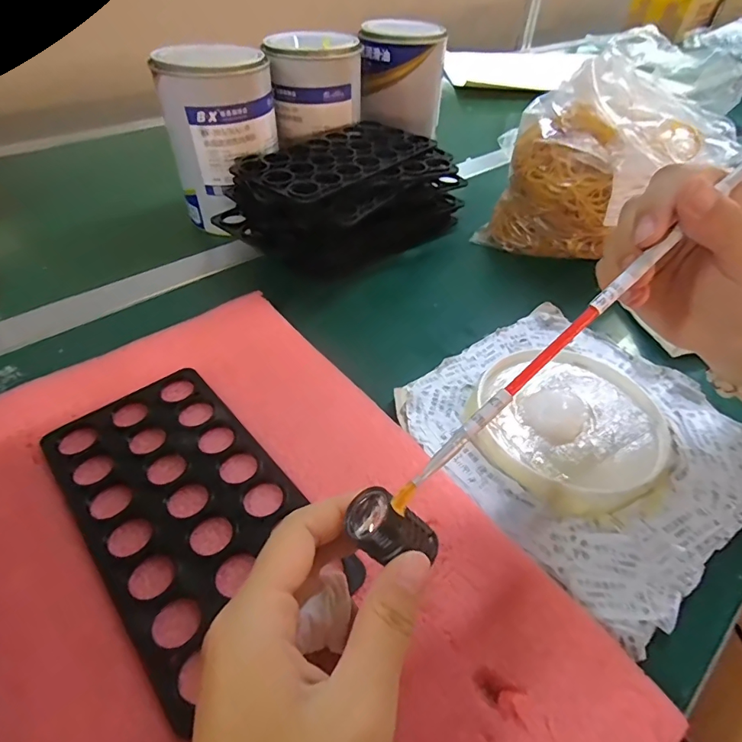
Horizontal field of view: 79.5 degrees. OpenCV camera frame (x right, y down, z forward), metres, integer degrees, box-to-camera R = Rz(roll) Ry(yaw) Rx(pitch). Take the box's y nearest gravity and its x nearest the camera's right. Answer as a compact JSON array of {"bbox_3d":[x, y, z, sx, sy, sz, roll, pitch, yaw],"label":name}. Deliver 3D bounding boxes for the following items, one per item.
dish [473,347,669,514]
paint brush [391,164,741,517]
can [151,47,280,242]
[{"bbox_3d":[0.134,0.032,0.298,0.129,0.021,0.116,-19,49,-20],"label":"dish"},{"bbox_3d":[0.098,-0.028,0.189,0.240,0.006,0.009,-41,56,-10],"label":"paint brush"},{"bbox_3d":[-0.144,-0.235,0.454,0.092,0.149,0.100,1,45,-1],"label":"can"}]

